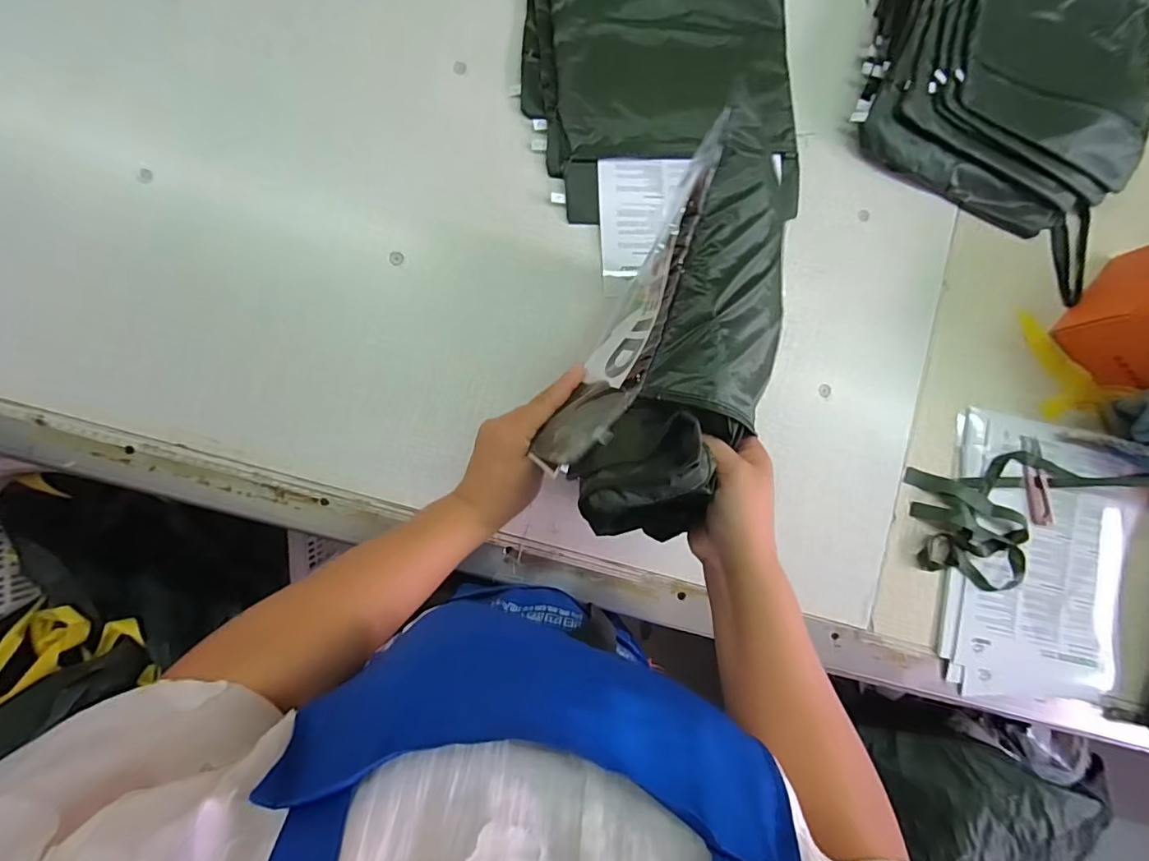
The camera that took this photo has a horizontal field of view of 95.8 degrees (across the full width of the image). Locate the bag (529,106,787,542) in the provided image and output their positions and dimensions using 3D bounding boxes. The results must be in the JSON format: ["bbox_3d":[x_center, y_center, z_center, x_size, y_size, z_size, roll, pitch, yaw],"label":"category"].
[{"bbox_3d":[0.080,-0.063,0.368,0.125,0.115,0.287,21,89,-6],"label":"bag"}]

